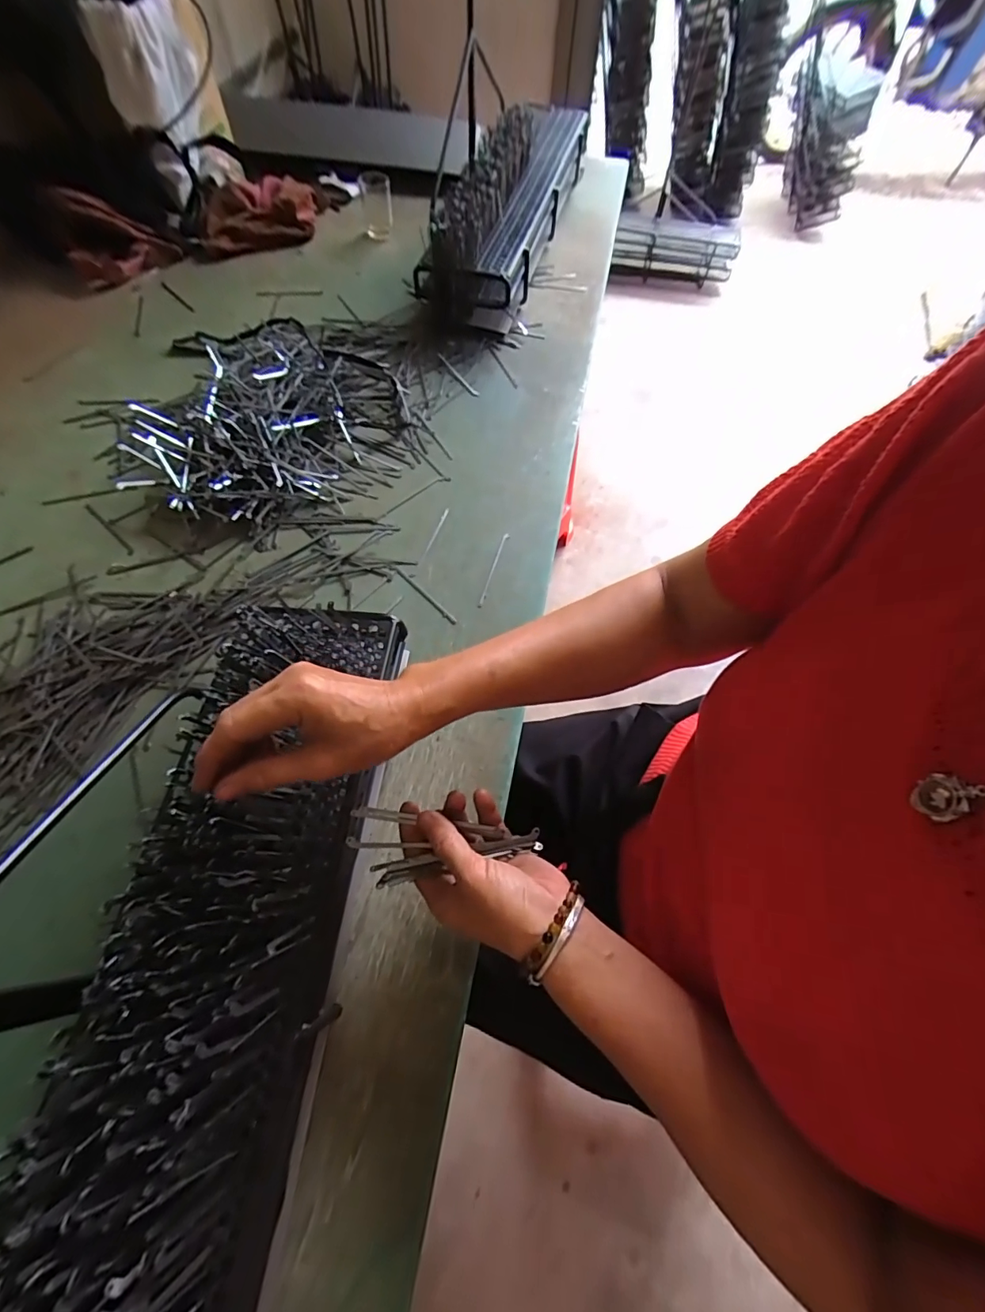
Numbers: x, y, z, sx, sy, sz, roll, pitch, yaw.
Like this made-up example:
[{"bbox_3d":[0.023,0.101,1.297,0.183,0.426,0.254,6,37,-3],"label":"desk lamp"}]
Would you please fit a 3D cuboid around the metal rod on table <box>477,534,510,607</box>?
[{"bbox_3d":[0.001,-0.102,0.575,0.008,0.004,0.111,16,64,7],"label":"metal rod on table"}]

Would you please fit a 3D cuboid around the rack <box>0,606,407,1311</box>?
[{"bbox_3d":[-0.177,0.222,0.308,0.130,0.092,0.594,5,61,2],"label":"rack"}]

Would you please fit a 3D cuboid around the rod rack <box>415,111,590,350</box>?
[{"bbox_3d":[0.023,-0.763,0.836,0.152,0.131,0.531,14,64,6],"label":"rod rack"}]

